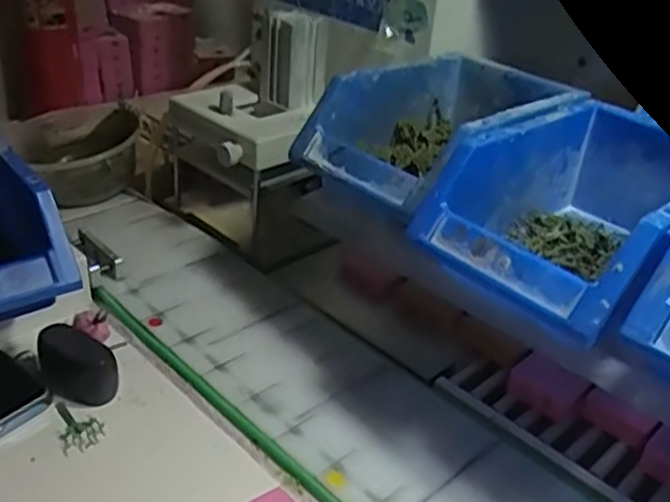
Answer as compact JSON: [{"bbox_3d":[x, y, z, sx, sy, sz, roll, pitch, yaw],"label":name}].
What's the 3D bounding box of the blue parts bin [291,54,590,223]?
[{"bbox_3d":[0.074,-0.084,0.492,0.115,0.061,0.178,30,38,35],"label":"blue parts bin"}]

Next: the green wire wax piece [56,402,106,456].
[{"bbox_3d":[-0.162,0.109,0.440,0.025,0.006,0.042,-13,35,-28],"label":"green wire wax piece"}]

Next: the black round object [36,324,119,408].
[{"bbox_3d":[-0.172,0.075,0.461,0.058,0.040,0.030,26,36,32],"label":"black round object"}]

